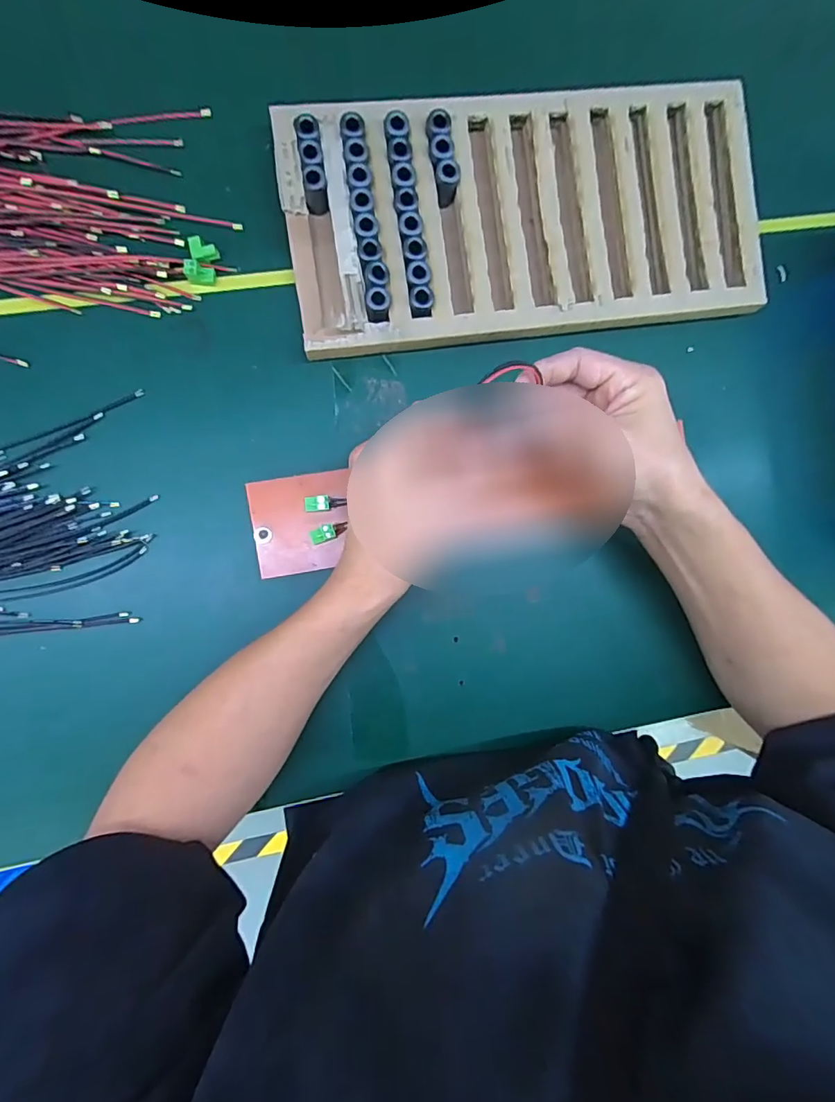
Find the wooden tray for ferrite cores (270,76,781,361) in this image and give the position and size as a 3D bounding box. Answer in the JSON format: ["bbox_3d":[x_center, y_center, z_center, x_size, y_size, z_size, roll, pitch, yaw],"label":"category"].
[{"bbox_3d":[0.084,-0.254,0.373,0.356,0.035,0.176,-8,91,-7],"label":"wooden tray for ferrite cores"}]

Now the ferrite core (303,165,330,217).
[{"bbox_3d":[-0.073,-0.262,0.352,0.017,0.030,0.016,-10,92,-7],"label":"ferrite core"}]

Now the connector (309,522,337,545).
[{"bbox_3d":[-0.069,-0.013,0.355,0.018,0.014,0.013,-19,93,-7],"label":"connector"}]

